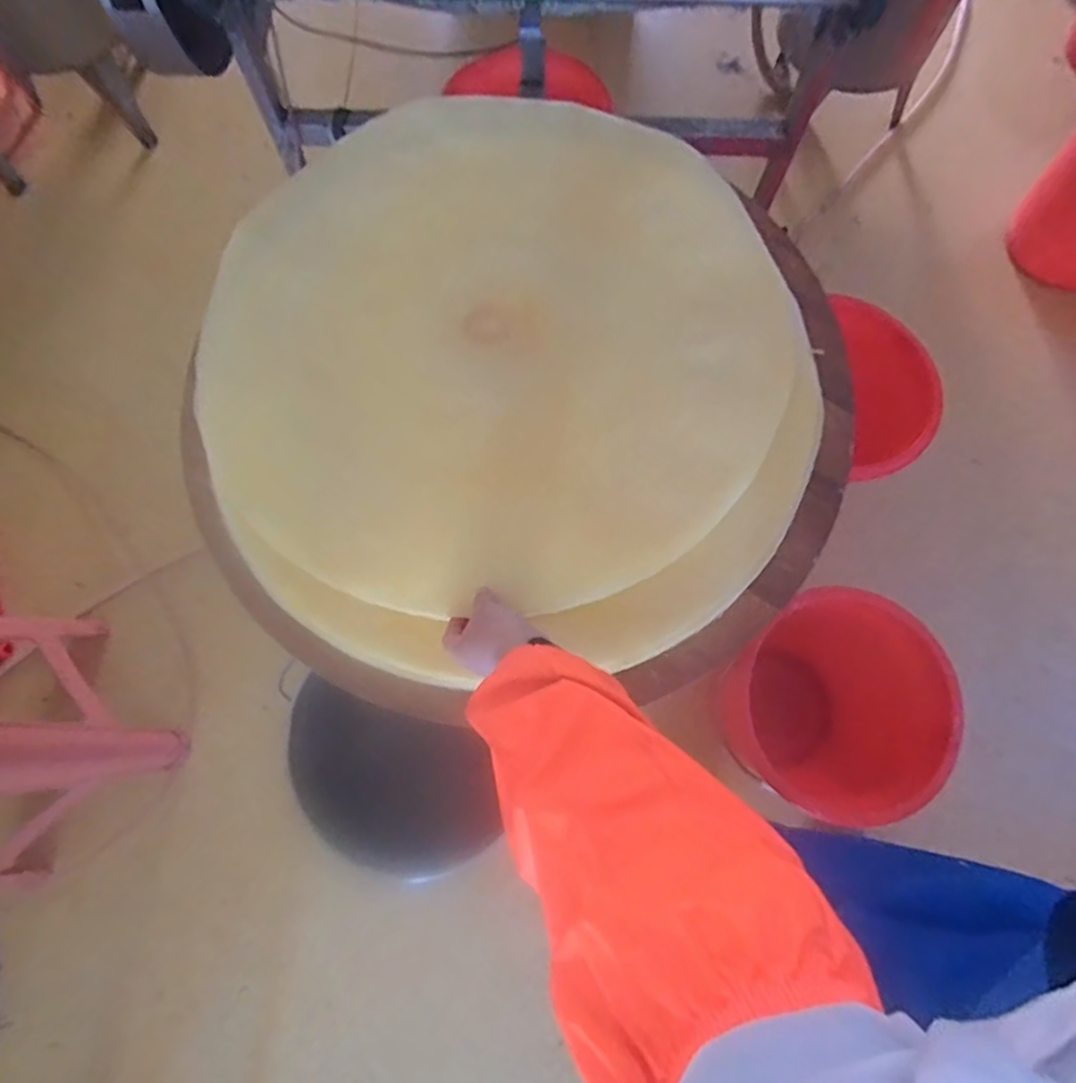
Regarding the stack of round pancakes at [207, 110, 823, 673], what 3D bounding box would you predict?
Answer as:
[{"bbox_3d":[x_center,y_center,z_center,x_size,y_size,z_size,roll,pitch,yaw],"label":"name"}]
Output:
[{"bbox_3d":[-0.043,-0.202,0.700,0.667,0.045,0.686,7,72,4],"label":"stack of round pancakes"}]

